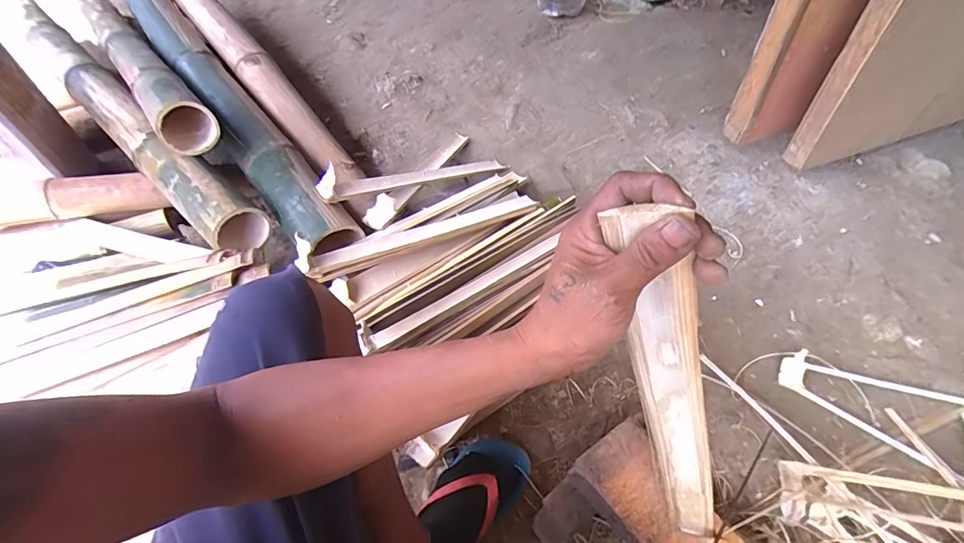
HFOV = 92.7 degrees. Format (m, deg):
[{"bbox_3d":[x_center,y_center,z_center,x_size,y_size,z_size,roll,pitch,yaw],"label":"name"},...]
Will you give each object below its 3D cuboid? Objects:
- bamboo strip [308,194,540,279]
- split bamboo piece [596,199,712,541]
[{"bbox_3d":[-0.082,-0.071,0.815,0.439,0.013,0.052,-20,52,-29],"label":"bamboo strip"},{"bbox_3d":[0.164,0.131,0.388,0.044,0.445,0.012,12,50,38],"label":"split bamboo piece"}]

